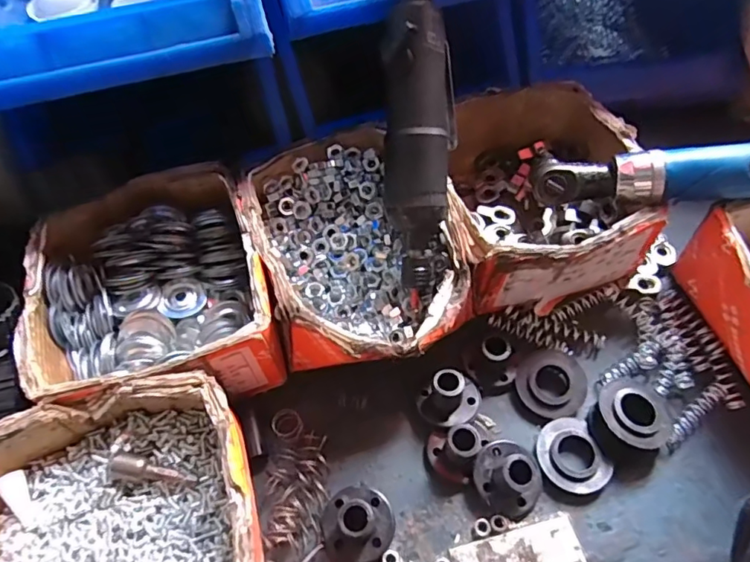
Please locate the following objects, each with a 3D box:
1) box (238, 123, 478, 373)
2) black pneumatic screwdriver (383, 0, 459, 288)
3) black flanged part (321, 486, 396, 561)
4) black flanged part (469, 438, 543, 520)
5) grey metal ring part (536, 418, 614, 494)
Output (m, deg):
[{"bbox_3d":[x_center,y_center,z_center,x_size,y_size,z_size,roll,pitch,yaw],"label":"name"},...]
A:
[{"bbox_3d":[-0.013,-0.021,0.374,0.128,0.070,0.184,-19,58,-11],"label":"box"},{"bbox_3d":[0.031,-0.103,0.341,0.047,0.063,0.210,-1,98,1],"label":"black pneumatic screwdriver"},{"bbox_3d":[-0.010,0.144,0.306,0.043,0.024,0.045,-1,57,1],"label":"black flanged part"},{"bbox_3d":[0.083,0.117,0.314,0.042,0.026,0.043,-1,57,1],"label":"black flanged part"},{"bbox_3d":[0.124,0.111,0.329,0.040,0.010,0.046,-22,59,-12],"label":"grey metal ring part"}]

